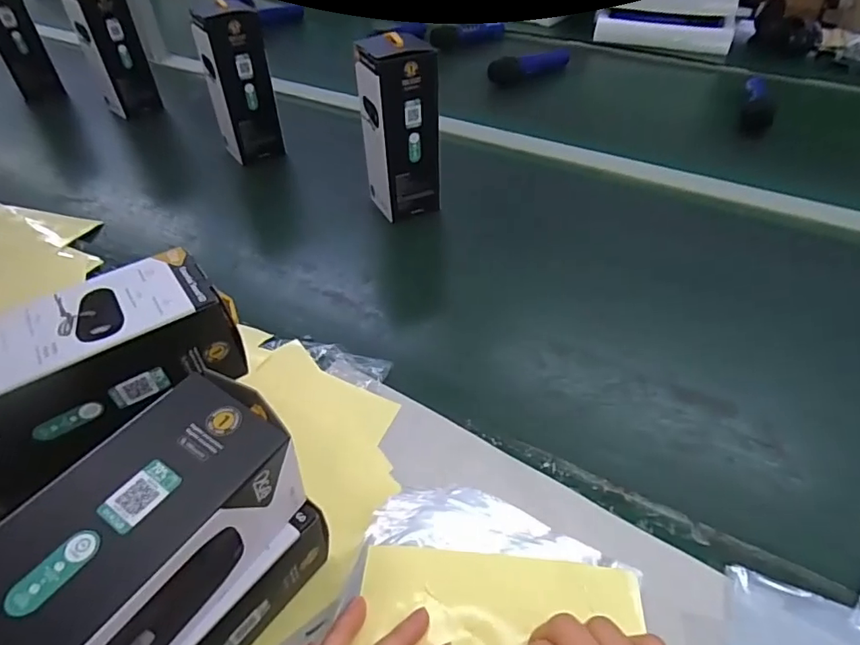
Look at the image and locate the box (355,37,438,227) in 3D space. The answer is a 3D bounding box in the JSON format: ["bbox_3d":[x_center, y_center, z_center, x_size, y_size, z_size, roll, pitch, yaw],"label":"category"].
[{"bbox_3d":[-0.038,-0.238,0.659,0.081,0.206,0.073,-19,46,-18],"label":"box"}]

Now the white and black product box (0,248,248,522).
[{"bbox_3d":[-0.230,0.043,0.336,0.209,0.097,0.083,-25,49,-22],"label":"white and black product box"}]

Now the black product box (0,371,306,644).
[{"bbox_3d":[-0.155,0.122,0.247,0.071,0.073,0.200,25,50,24],"label":"black product box"}]

